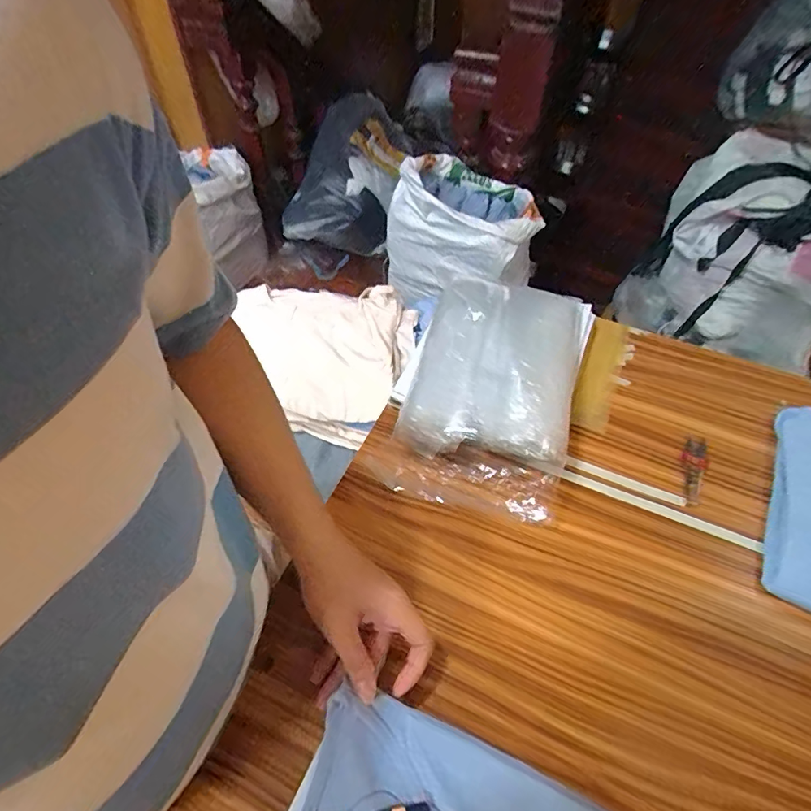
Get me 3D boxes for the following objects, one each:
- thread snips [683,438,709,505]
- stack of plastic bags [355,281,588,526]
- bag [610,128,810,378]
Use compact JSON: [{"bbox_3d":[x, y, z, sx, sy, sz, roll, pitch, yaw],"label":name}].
[{"bbox_3d":[0.335,0.075,0.557,0.028,0.004,0.093,24,55,17],"label":"thread snips"},{"bbox_3d":[0.107,-0.035,0.586,0.203,0.095,0.329,18,54,13],"label":"stack of plastic bags"},{"bbox_3d":[0.902,-0.399,1.258,0.496,0.452,0.323,23,55,15],"label":"bag"}]

